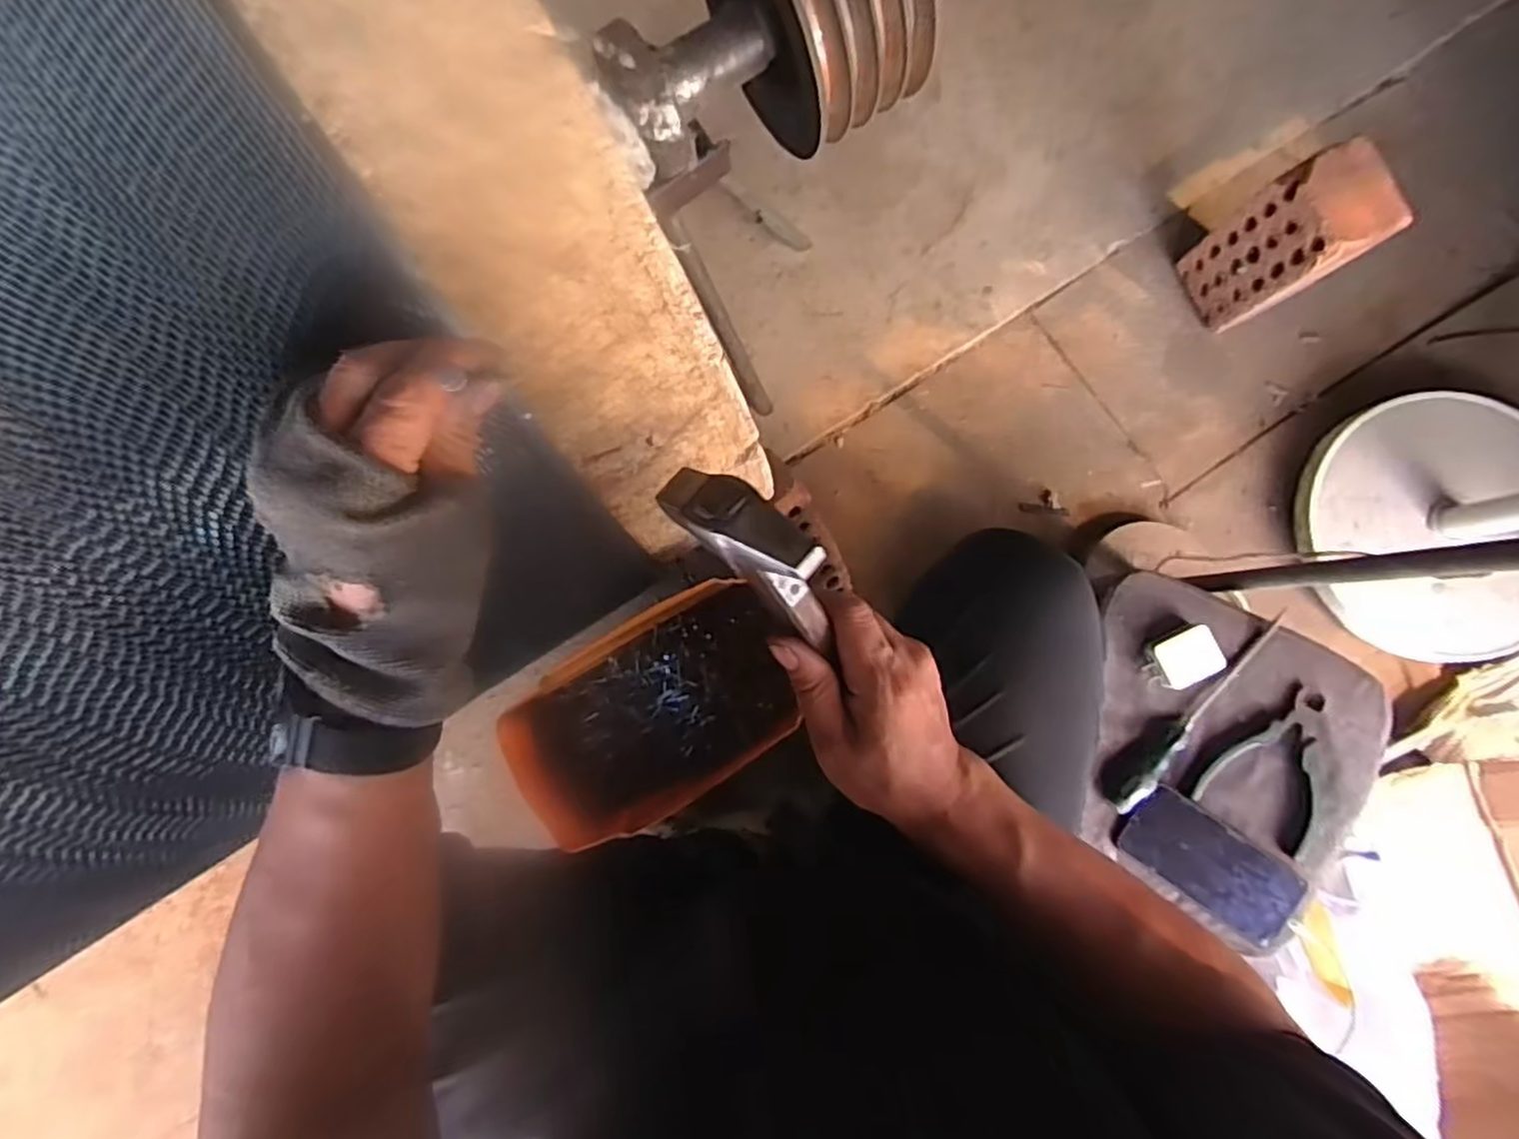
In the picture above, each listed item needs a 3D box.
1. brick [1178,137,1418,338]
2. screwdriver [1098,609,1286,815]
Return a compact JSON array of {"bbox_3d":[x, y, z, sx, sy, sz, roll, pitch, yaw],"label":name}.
[{"bbox_3d":[0.580,-0.363,0.814,0.079,0.199,0.121,-34,84,-2],"label":"brick"},{"bbox_3d":[0.403,0.129,0.675,0.237,0.024,0.036,-45,85,-3],"label":"screwdriver"}]

